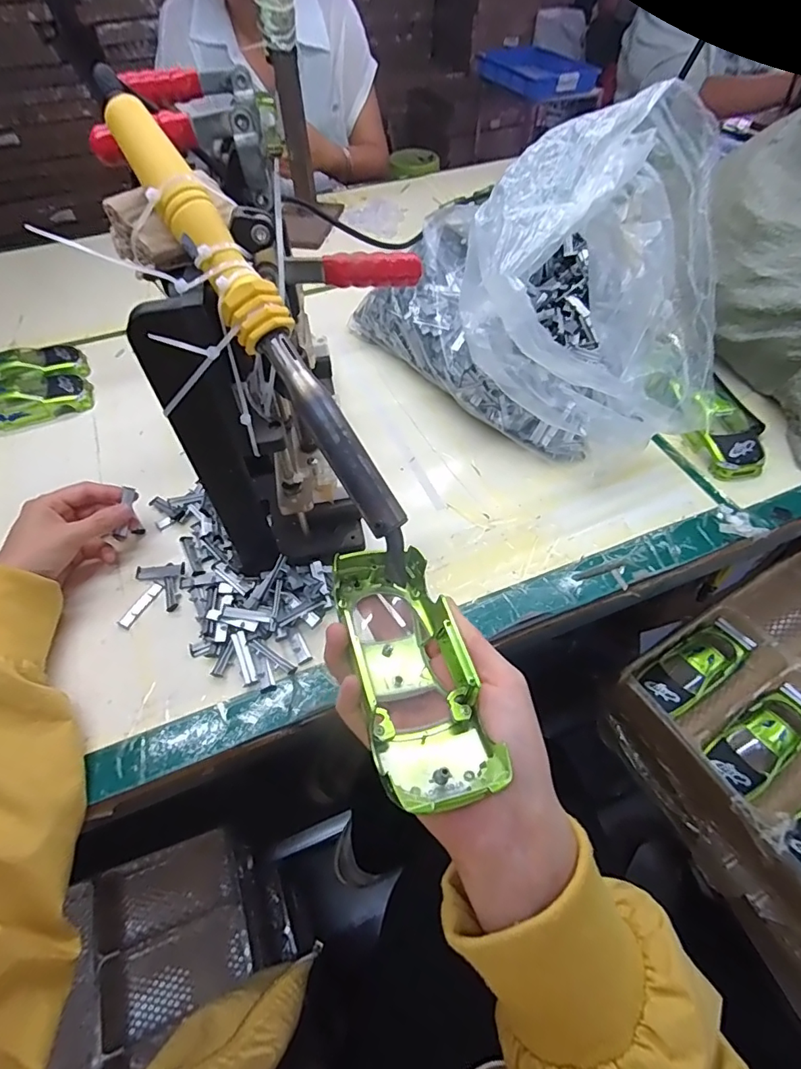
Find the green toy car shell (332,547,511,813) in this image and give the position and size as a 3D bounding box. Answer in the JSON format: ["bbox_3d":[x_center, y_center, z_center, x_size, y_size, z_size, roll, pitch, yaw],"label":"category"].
[{"bbox_3d":[0.004,0.064,0.245,0.051,0.045,0.127,-15,50,-9],"label":"green toy car shell"}]

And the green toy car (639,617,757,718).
[{"bbox_3d":[0.304,0.136,0.508,0.125,0.031,0.048,-29,59,-18],"label":"green toy car"}]

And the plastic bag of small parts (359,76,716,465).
[{"bbox_3d":[0.131,-0.245,0.474,0.237,0.215,0.336,-23,57,-15],"label":"plastic bag of small parts"}]

